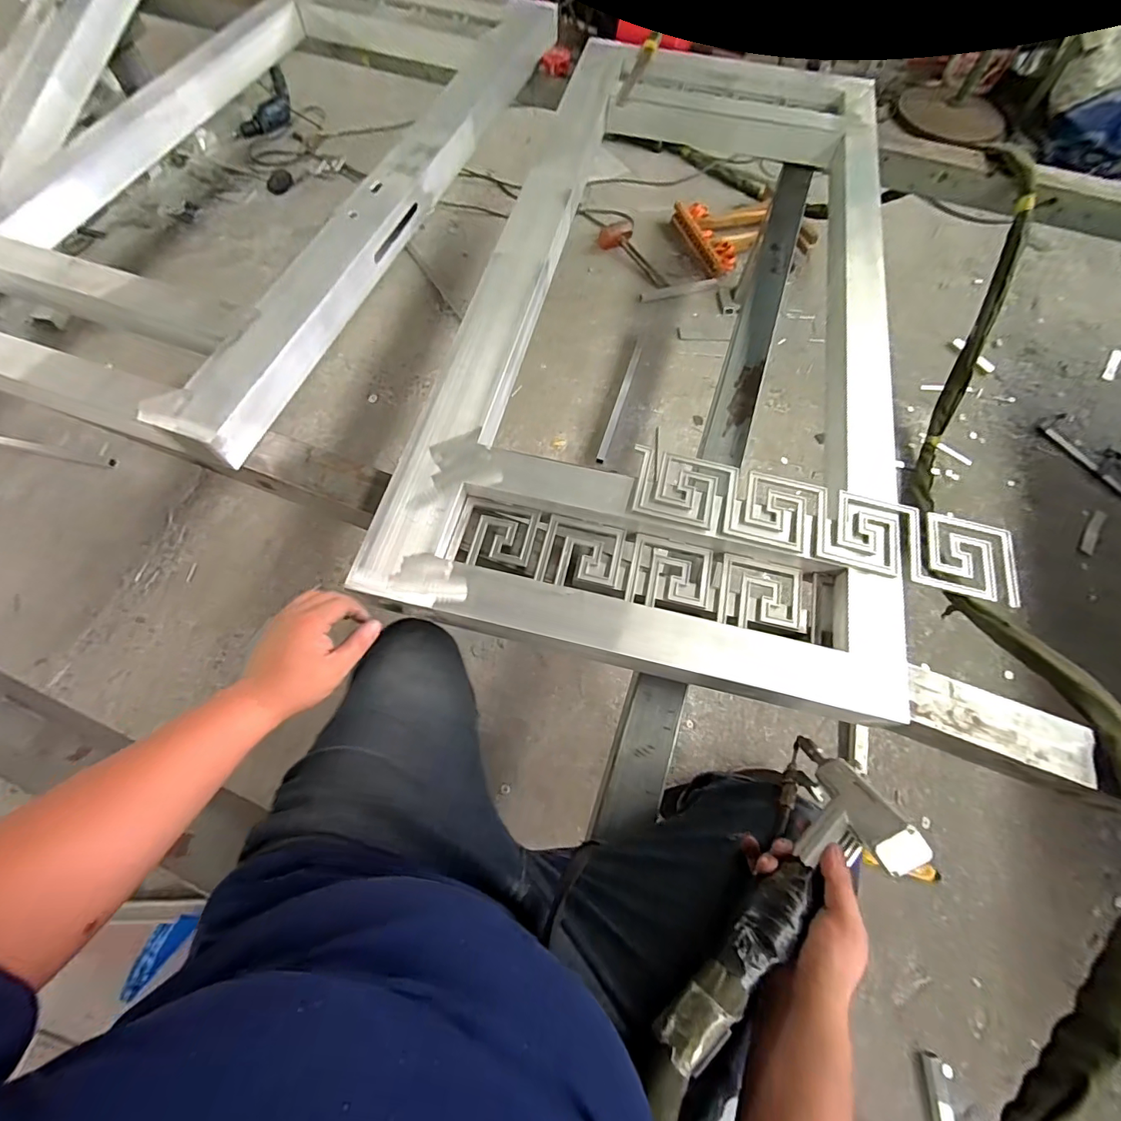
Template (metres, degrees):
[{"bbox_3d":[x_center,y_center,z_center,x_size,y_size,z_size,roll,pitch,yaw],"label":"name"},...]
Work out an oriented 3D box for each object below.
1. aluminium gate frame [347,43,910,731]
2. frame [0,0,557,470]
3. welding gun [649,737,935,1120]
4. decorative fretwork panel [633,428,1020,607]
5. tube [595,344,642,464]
[{"bbox_3d":[0.242,-0.524,0.897,0.722,0.064,1.469,12,67,4],"label":"aluminium gate frame"},{"bbox_3d":[-0.609,-0.935,1.069,0.741,0.109,1.550,17,67,7],"label":"frame"},{"bbox_3d":[0.209,0.299,0.431,0.384,0.174,0.060,-34,70,-31],"label":"welding gun"},{"bbox_3d":[0.360,-0.055,0.669,0.511,0.026,0.118,16,67,6],"label":"decorative fretwork panel"},{"bbox_3d":[0.170,-0.456,1.363,0.026,0.020,0.441,17,67,6],"label":"tube"}]

